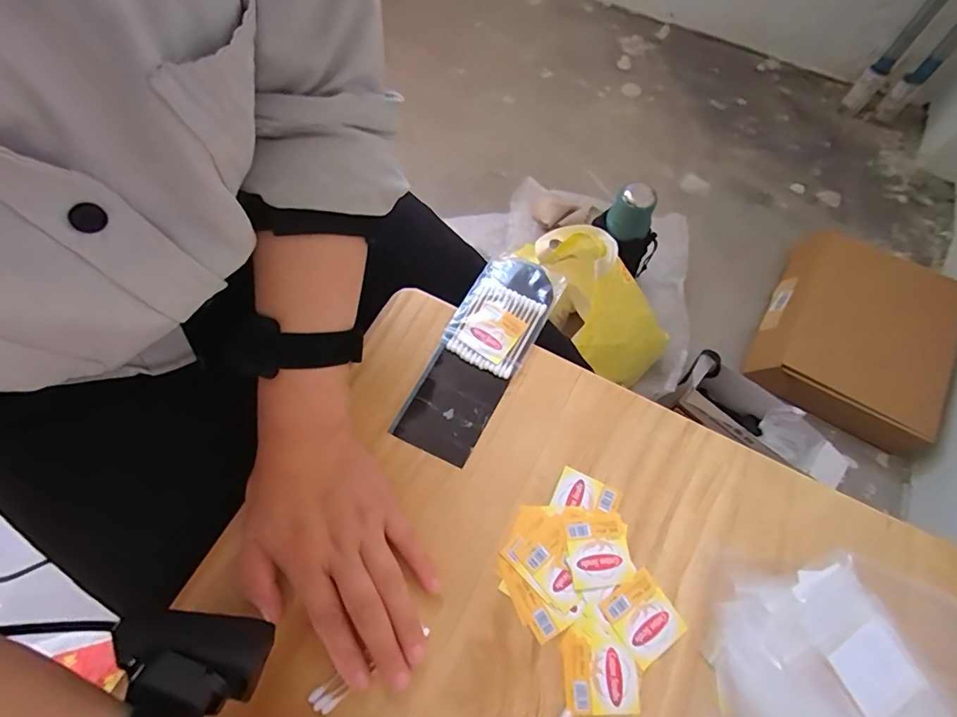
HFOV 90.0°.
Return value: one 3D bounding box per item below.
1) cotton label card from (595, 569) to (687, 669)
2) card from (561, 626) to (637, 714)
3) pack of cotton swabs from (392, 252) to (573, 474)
[{"bbox_3d":[0.102,0.160,0.296,0.039,0.004,0.042,-32,70,-15],"label":"cotton label card"},{"bbox_3d":[0.073,0.186,0.284,0.042,0.004,0.042,0,66,-2],"label":"card"},{"bbox_3d":[0.003,-0.008,0.373,0.065,0.010,0.178,27,68,10],"label":"pack of cotton swabs"}]

